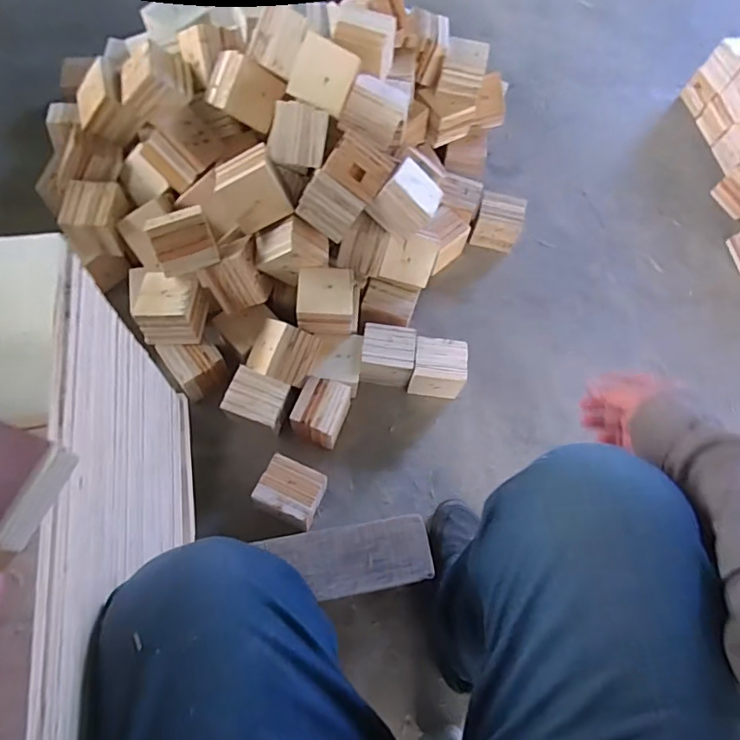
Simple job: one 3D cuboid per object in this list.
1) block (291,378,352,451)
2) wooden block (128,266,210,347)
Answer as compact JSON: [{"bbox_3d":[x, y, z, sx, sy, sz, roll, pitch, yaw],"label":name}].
[{"bbox_3d":[-0.087,0.075,0.904,0.080,0.089,0.100,19,68,4],"label":"block"},{"bbox_3d":[-0.345,-0.107,0.880,0.104,0.094,0.107,1,68,-3],"label":"wooden block"}]

